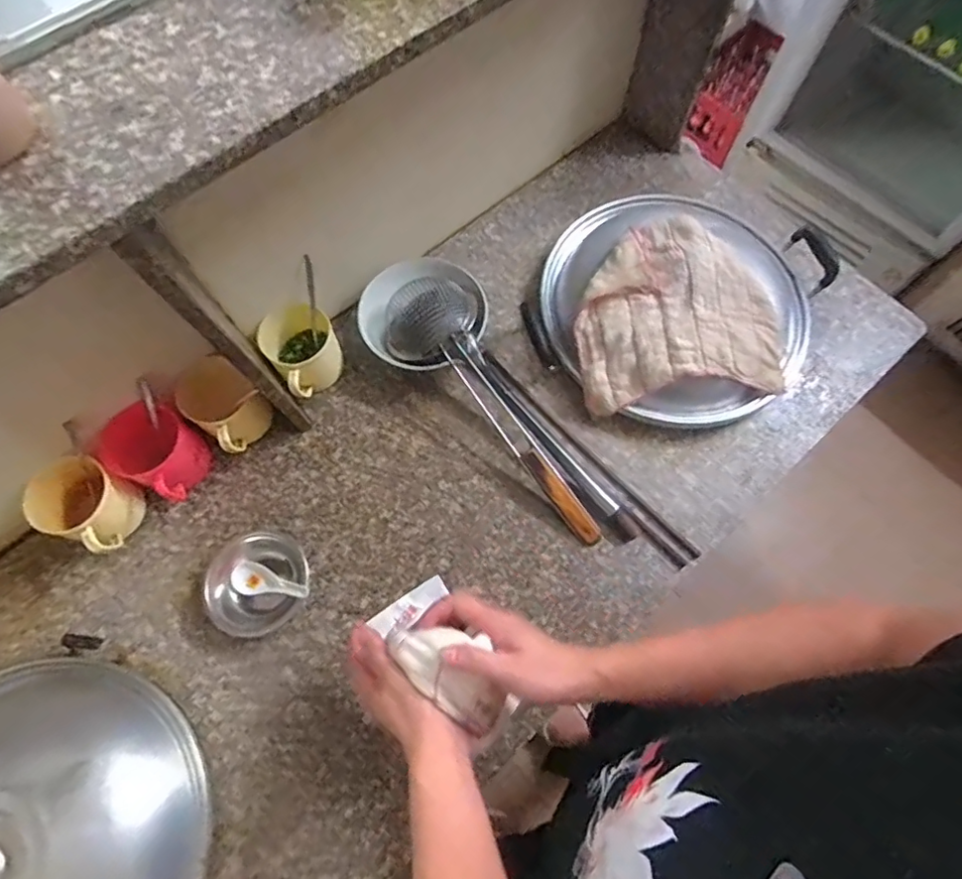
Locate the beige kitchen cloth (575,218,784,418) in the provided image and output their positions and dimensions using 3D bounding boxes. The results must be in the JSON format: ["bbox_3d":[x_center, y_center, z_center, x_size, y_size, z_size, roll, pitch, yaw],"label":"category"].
[{"bbox_3d":[0.266,-0.175,0.760,0.266,0.042,0.242,-8,91,4],"label":"beige kitchen cloth"}]

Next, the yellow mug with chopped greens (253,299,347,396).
[{"bbox_3d":[-0.253,-0.127,0.796,0.095,0.090,0.122,-37,74,-13],"label":"yellow mug with chopped greens"}]

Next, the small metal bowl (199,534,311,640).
[{"bbox_3d":[-0.282,0.179,0.700,0.124,0.059,0.108,-41,75,-14],"label":"small metal bowl"}]

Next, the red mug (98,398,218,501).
[{"bbox_3d":[-0.416,0.017,0.732,0.097,0.110,0.094,24,71,8],"label":"red mug"}]

